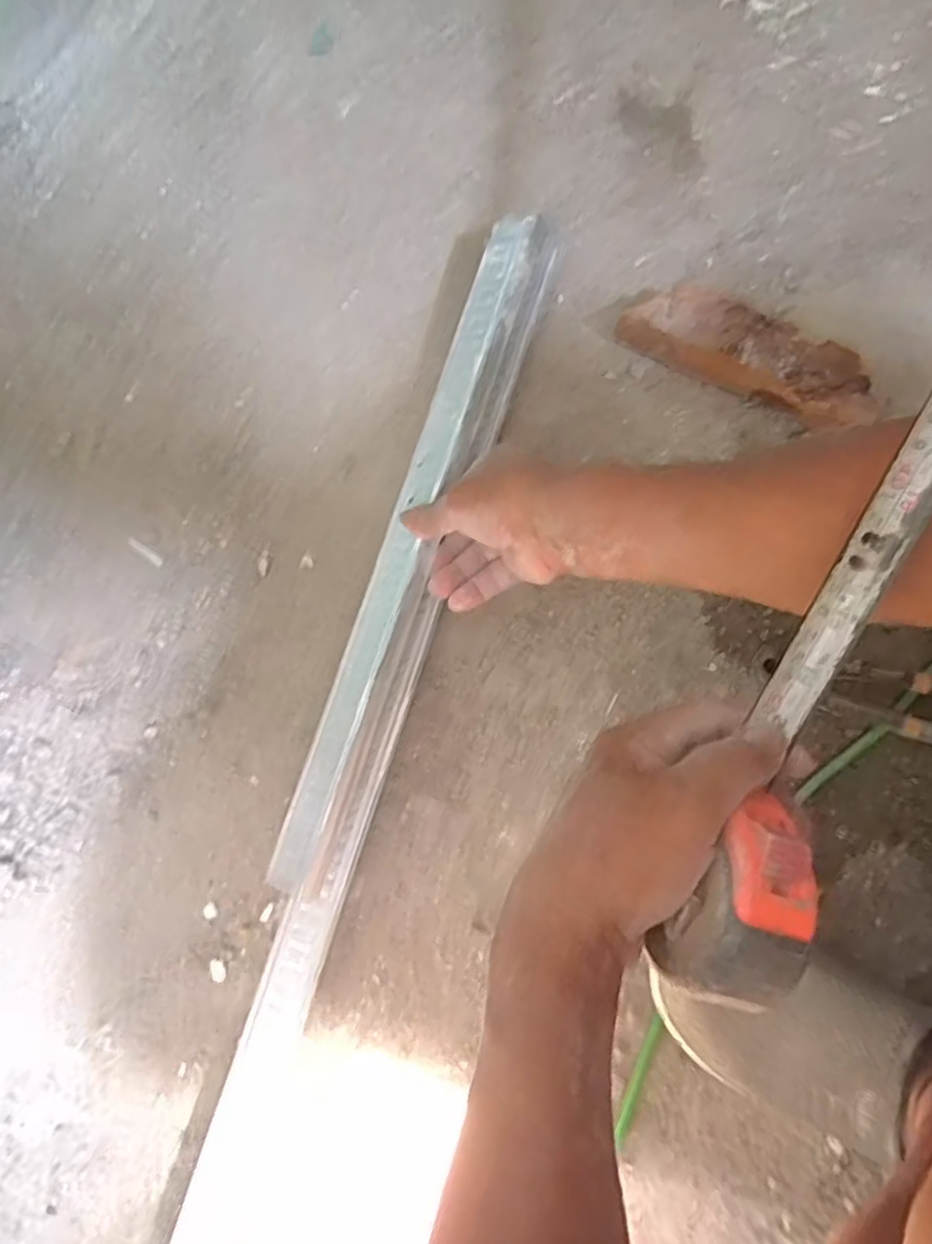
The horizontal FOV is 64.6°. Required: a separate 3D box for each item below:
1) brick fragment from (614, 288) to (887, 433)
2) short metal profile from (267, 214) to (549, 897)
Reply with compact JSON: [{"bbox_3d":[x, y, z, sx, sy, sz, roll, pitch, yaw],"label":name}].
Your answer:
[{"bbox_3d":[0.210,-0.198,0.551,0.194,0.044,0.053,29,81,6],"label":"brick fragment"},{"bbox_3d":[-0.032,-0.061,0.515,0.049,0.037,0.491,18,83,4],"label":"short metal profile"}]

